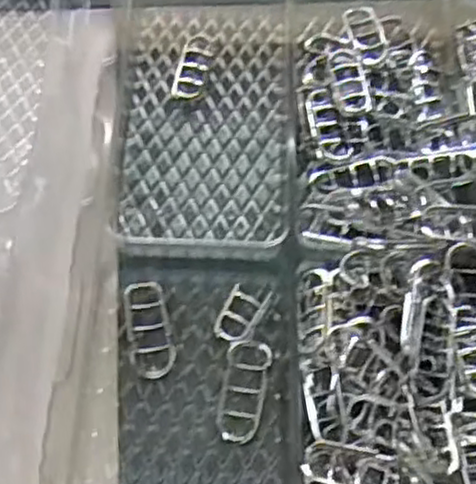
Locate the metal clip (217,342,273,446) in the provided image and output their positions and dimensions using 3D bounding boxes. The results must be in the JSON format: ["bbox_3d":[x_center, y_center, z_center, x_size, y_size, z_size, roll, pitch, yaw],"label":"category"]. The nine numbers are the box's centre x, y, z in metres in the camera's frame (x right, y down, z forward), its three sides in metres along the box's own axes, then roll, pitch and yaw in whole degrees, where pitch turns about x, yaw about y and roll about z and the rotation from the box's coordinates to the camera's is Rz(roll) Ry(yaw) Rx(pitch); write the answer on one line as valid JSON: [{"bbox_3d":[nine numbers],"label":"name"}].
[{"bbox_3d":[0.004,0.076,0.366,0.023,0.010,0.051,6,62,2],"label":"metal clip"}]

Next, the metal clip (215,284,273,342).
[{"bbox_3d":[0.002,0.038,0.388,0.021,0.006,0.035,23,64,11],"label":"metal clip"}]

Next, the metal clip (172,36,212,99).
[{"bbox_3d":[-0.029,-0.117,0.477,0.019,0.004,0.055,10,62,4],"label":"metal clip"}]

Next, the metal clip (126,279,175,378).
[{"bbox_3d":[-0.046,0.046,0.381,0.023,0.010,0.053,-10,63,-6],"label":"metal clip"}]

